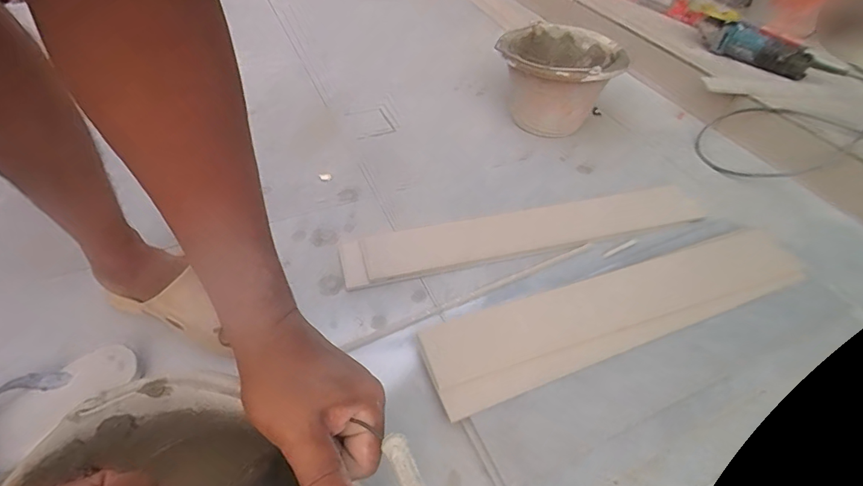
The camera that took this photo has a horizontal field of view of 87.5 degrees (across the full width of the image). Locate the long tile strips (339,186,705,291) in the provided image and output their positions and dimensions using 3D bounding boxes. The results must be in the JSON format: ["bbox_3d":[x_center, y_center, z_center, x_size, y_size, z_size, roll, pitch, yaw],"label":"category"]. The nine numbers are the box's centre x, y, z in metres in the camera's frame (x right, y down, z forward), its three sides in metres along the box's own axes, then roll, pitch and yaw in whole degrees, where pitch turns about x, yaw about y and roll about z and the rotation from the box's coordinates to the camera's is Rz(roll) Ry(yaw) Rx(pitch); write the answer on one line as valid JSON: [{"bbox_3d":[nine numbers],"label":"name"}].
[{"bbox_3d":[0.170,-0.026,0.776,0.642,0.014,0.115,-11,48,-13],"label":"long tile strips"}]

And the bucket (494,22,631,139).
[{"bbox_3d":[0.273,-0.344,0.991,0.232,0.183,0.248,2,46,-2],"label":"bucket"}]

